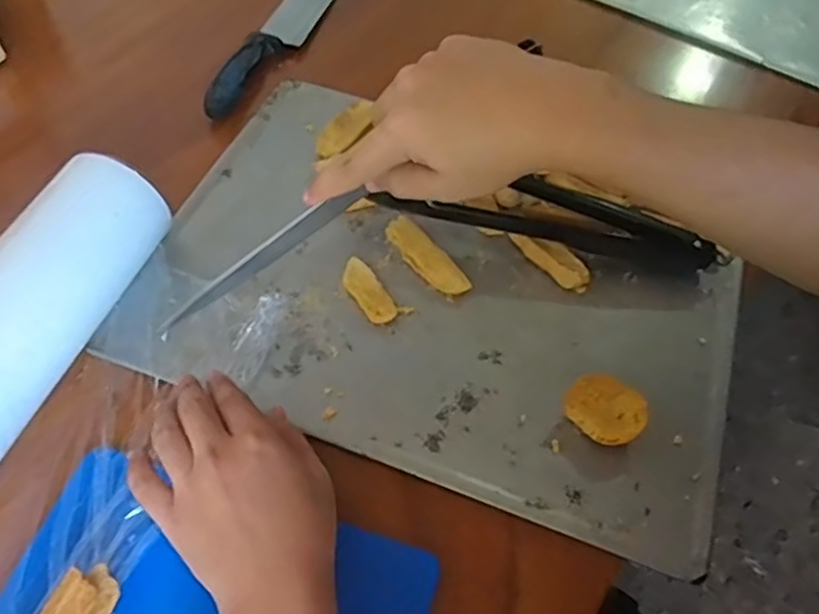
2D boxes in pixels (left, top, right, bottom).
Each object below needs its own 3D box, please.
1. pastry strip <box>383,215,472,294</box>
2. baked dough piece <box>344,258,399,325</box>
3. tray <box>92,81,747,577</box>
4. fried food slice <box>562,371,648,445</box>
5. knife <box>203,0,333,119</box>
[{"bbox_3d":[0.013,-0.041,0.533,0.028,0.010,0.089,-30,62,-22],"label":"pastry strip"},{"bbox_3d":[-0.033,-0.012,0.513,0.024,0.008,0.061,-26,61,-20],"label":"baked dough piece"},{"bbox_3d":[0.025,-0.018,0.514,0.440,0.014,0.299,21,57,11],"label":"tray"},{"bbox_3d":[0.135,0.072,0.459,0.046,0.019,0.051,-35,64,-24],"label":"fried food slice"},{"bbox_3d":[-0.134,-0.285,0.685,0.047,0.023,0.281,18,56,9],"label":"knife"}]

